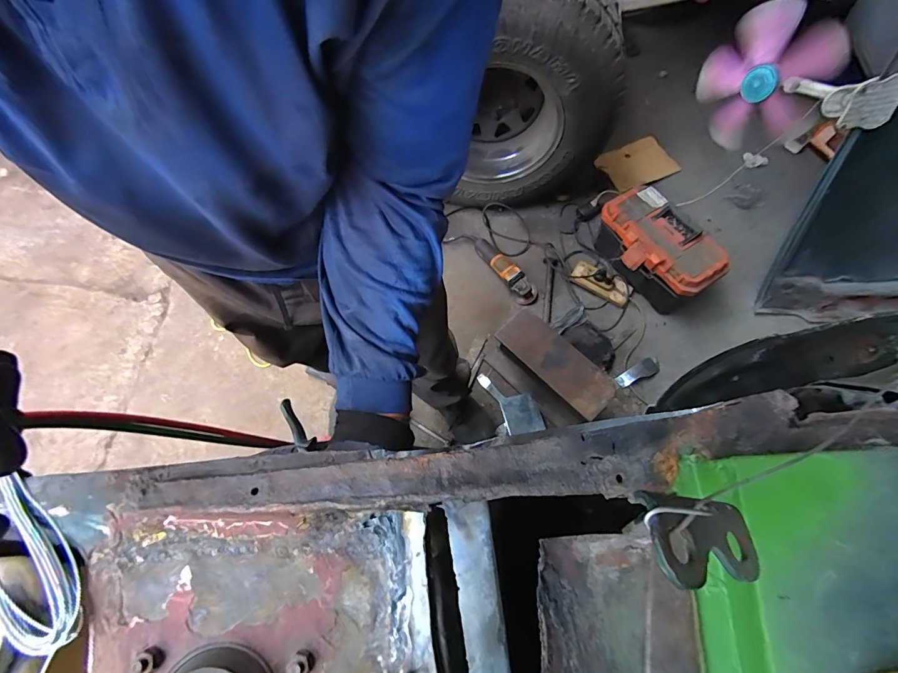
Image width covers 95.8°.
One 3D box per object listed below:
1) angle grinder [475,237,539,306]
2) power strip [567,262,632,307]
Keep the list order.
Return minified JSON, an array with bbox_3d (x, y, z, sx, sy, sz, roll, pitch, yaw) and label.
[{"bbox_3d":[0.186,-0.229,1.378,0.071,0.078,0.292,-39,71,-13],"label":"angle grinder"},{"bbox_3d":[0.509,-0.180,1.355,0.203,0.061,0.083,36,73,16],"label":"power strip"}]

